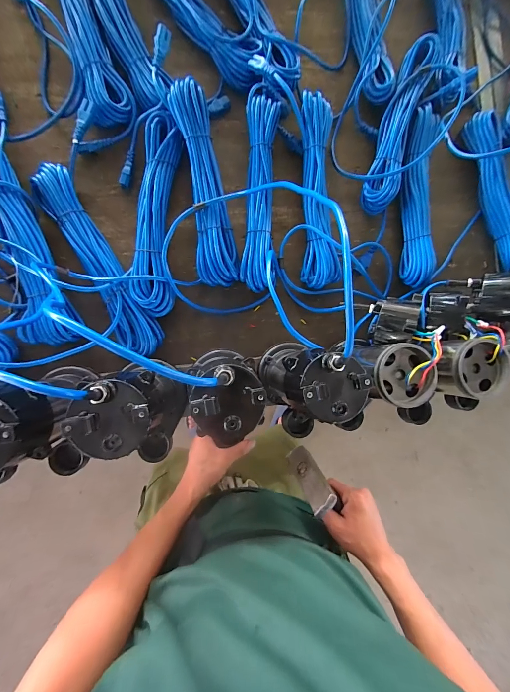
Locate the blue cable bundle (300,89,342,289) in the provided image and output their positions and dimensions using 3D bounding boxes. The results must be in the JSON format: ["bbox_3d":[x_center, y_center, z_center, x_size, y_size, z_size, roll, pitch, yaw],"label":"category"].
[{"bbox_3d":[0.123,-0.284,0.572,0.071,0.063,0.346,-2,88,-9],"label":"blue cable bundle"}]

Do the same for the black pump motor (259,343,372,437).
[{"bbox_3d":[0.072,0.044,0.441,0.087,0.226,0.096,-17,91,-9],"label":"black pump motor"}]

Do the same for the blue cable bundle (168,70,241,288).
[{"bbox_3d":[-0.089,-0.279,0.538,0.077,0.064,0.346,-10,90,-9],"label":"blue cable bundle"}]

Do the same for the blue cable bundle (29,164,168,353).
[{"bbox_3d":[-0.269,-0.141,0.516,0.074,0.047,0.351,-29,93,-9],"label":"blue cable bundle"}]

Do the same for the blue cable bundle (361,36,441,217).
[{"bbox_3d":[0.283,-0.433,0.598,0.068,0.067,0.345,18,85,-8],"label":"blue cable bundle"}]

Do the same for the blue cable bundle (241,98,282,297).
[{"bbox_3d":[0.008,-0.279,0.558,0.060,0.055,0.348,3,88,-9],"label":"blue cable bundle"}]

